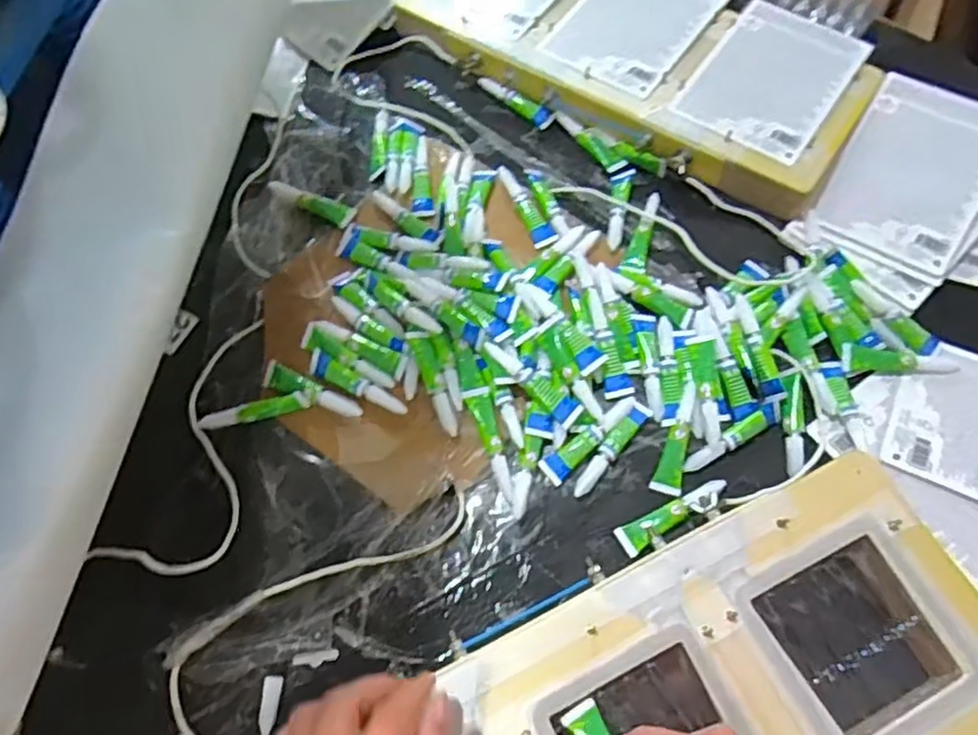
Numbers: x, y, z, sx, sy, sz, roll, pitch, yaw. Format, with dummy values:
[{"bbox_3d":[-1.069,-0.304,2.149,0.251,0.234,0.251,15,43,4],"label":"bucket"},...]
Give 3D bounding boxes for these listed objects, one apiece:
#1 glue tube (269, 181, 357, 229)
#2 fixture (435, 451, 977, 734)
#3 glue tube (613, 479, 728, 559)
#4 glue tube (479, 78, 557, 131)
[{"bbox_3d":[-0.152,-0.145,0.580,0.084,0.012,0.023,29,70,15],"label":"glue tube"},{"bbox_3d":[0.094,0.208,0.370,0.415,0.022,0.176,-29,67,-12],"label":"fixture"},{"bbox_3d":[0.125,0.098,0.449,0.083,0.020,0.020,-25,67,-9],"label":"glue tube"},{"bbox_3d":[0.025,-0.248,0.629,0.081,0.013,0.014,34,71,17],"label":"glue tube"}]

